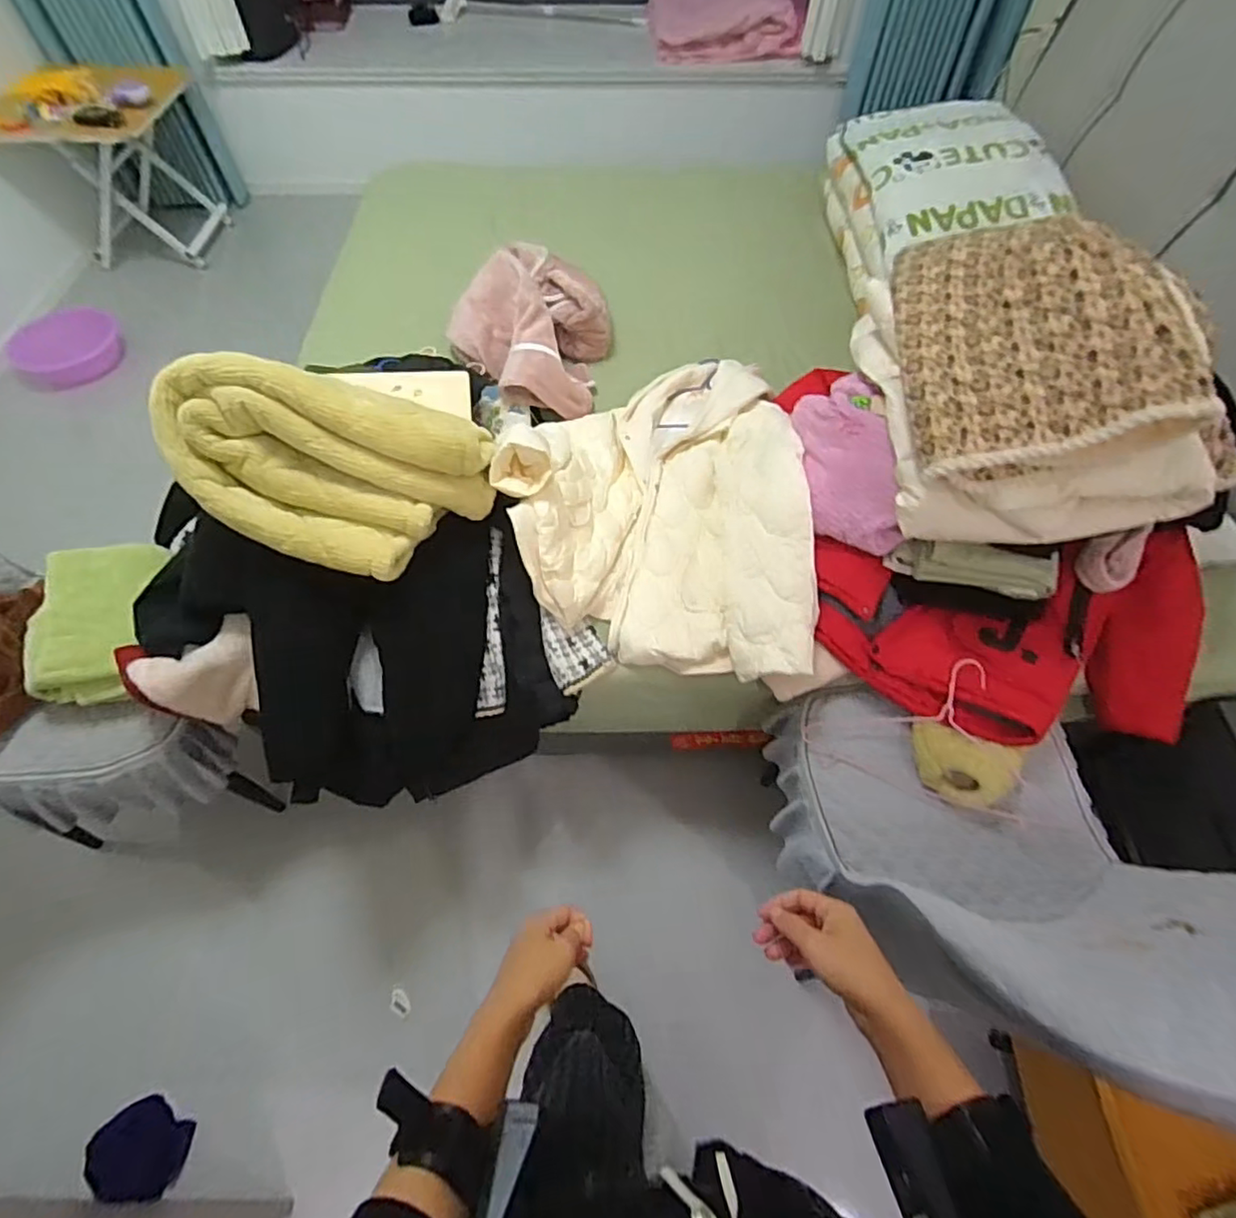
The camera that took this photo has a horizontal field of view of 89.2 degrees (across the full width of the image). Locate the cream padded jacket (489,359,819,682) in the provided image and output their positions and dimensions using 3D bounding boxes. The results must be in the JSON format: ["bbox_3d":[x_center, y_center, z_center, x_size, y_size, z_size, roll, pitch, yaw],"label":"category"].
[{"bbox_3d":[0.070,-0.218,1.100,0.485,0.222,0.660,0,59,0],"label":"cream padded jacket"}]

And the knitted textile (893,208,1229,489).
[{"bbox_3d":[0.552,-0.400,0.853,0.306,0.174,0.461,5,59,3],"label":"knitted textile"}]

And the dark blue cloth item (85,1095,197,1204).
[{"bbox_3d":[-0.813,0.920,1.063,0.156,0.034,0.126,23,61,13],"label":"dark blue cloth item"}]

